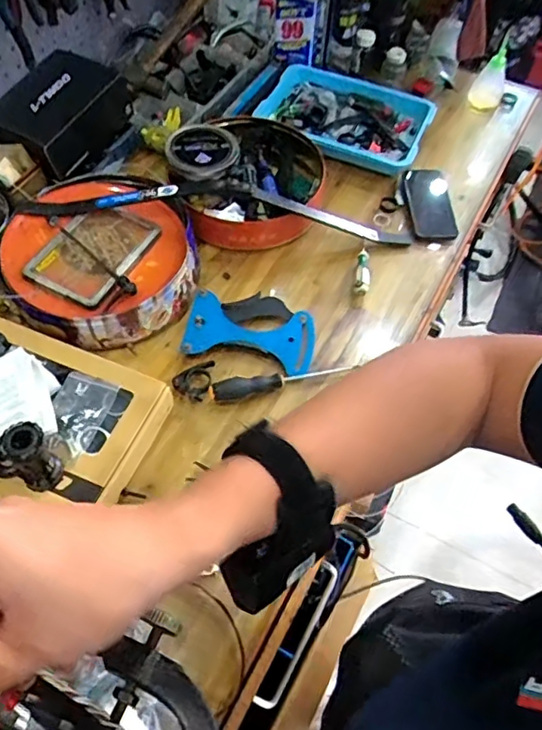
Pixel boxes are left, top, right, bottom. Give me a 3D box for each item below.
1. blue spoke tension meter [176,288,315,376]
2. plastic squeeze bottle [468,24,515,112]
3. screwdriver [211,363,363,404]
[{"bbox_3d":[-0.030,-0.055,0.855,0.190,0.033,0.118,9,58,4],"label":"blue spoke tension meter"},{"bbox_3d":[0.510,-0.669,1.277,0.072,0.168,0.057,25,29,13],"label":"plastic squeeze bottle"},{"bbox_3d":[0.023,0.017,0.814,0.226,0.032,0.029,-15,60,-11],"label":"screwdriver"}]

